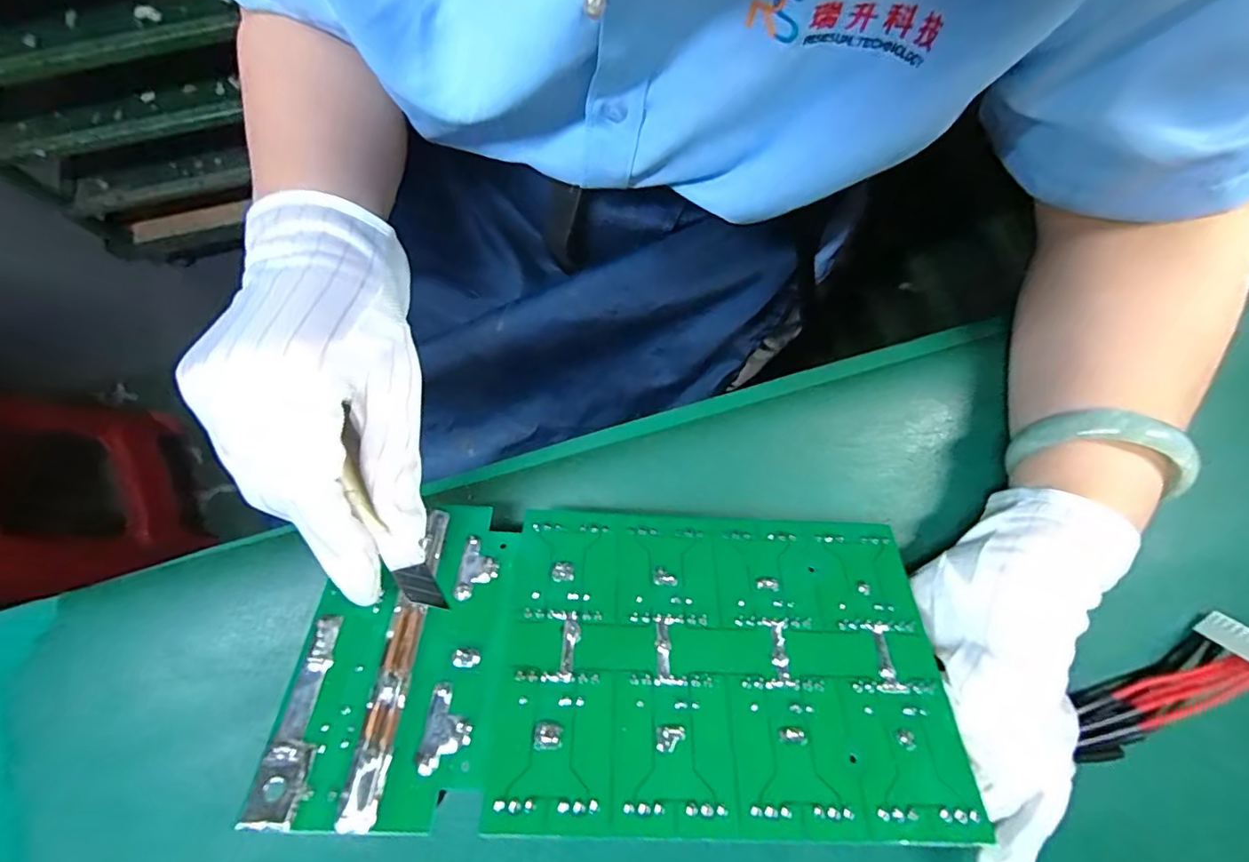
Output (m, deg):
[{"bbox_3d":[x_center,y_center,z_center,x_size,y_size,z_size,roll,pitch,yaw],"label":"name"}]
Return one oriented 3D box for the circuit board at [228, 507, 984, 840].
[{"bbox_3d":[0.000,0.091,0.229,0.258,0.004,0.126,2,51,-2],"label":"circuit board"}]

